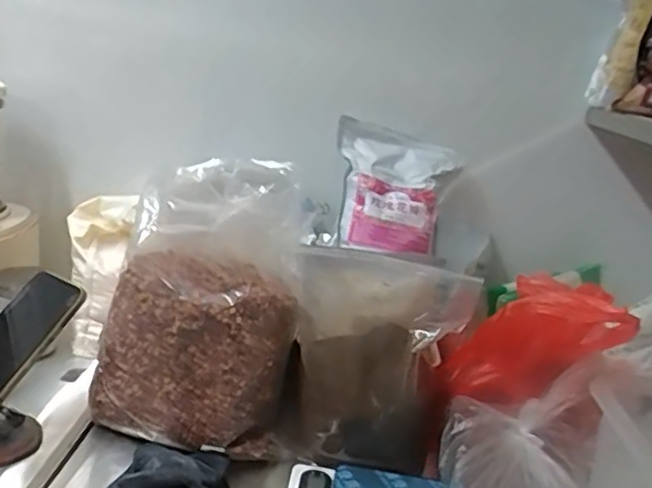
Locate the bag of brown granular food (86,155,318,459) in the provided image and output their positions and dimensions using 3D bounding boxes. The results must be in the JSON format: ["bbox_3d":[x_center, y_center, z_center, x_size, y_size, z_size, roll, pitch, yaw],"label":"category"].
[{"bbox_3d":[-0.148,0.121,0.735,0.201,0.185,0.124,14,19,16],"label":"bag of brown granular food"}]

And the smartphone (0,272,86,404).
[{"bbox_3d":[-0.332,0.101,0.675,0.088,0.015,0.158,20,59,25],"label":"smartphone"}]

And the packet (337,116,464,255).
[{"bbox_3d":[0.083,-0.079,0.877,0.172,0.192,0.046,20,-22,3],"label":"packet"}]

